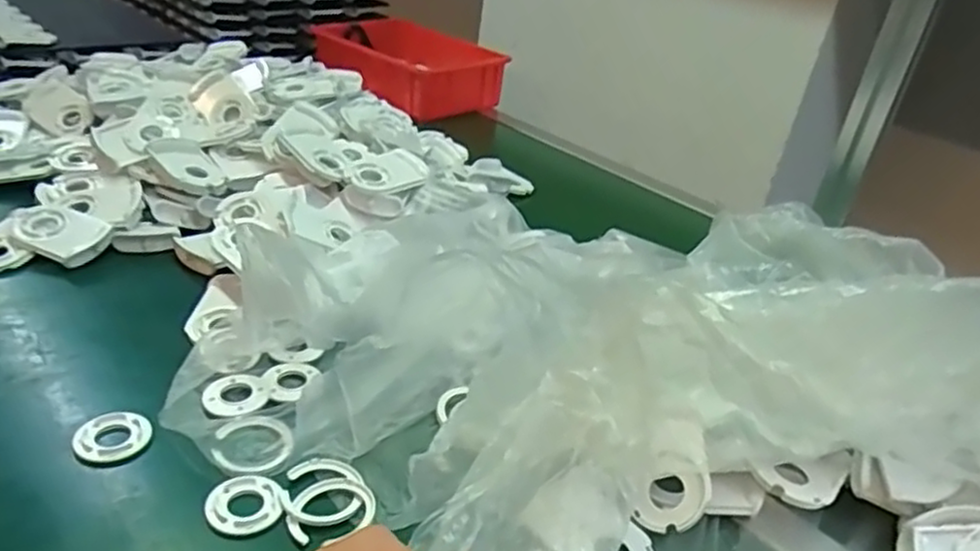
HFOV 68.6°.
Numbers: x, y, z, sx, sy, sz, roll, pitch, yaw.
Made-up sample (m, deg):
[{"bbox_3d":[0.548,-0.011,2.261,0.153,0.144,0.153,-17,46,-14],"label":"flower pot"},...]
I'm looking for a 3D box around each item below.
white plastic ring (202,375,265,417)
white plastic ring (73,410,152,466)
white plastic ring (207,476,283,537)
[{"bbox_3d":[-0.181,0.084,0.508,0.040,0.004,0.038,7,30,-4],"label":"white plastic ring"},{"bbox_3d":[-0.243,0.104,0.463,0.041,0.006,0.044,7,30,-4],"label":"white plastic ring"},{"bbox_3d":[-0.149,0.138,0.434,0.041,0.004,0.040,5,32,-3],"label":"white plastic ring"}]

